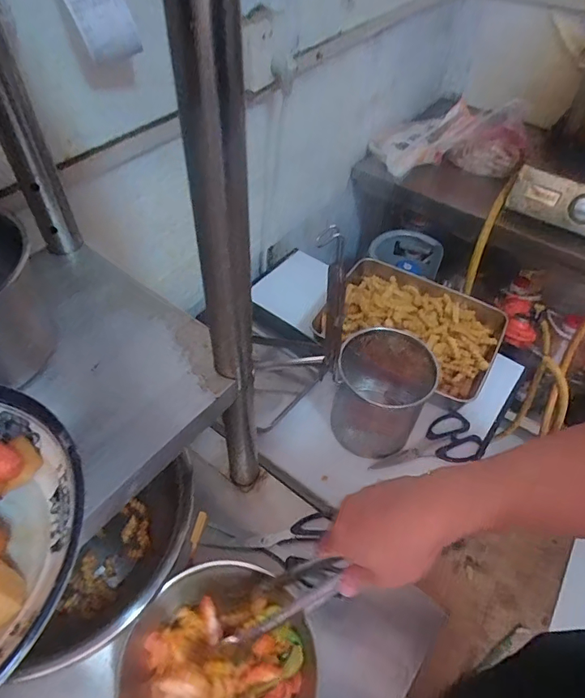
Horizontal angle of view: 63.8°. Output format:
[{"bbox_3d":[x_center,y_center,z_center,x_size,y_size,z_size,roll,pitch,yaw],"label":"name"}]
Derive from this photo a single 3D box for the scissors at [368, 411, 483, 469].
[{"bbox_3d":[0.203,0.150,0.730,0.182,0.013,0.075,-15,51,-14],"label":"scissors"}]

